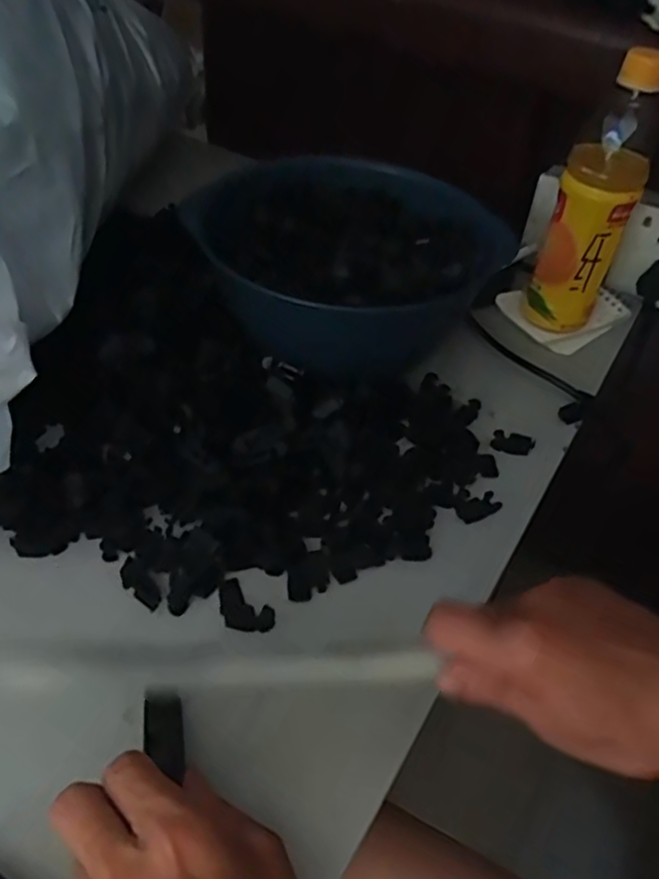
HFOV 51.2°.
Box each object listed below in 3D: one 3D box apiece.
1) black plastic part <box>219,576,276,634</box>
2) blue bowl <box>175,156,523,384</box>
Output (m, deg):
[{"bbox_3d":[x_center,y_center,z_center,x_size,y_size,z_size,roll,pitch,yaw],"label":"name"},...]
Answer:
[{"bbox_3d":[-0.048,0.092,0.377,0.038,0.008,0.020,36,52,28],"label":"black plastic part"},{"bbox_3d":[0.003,-0.131,0.522,0.207,0.082,0.193,3,46,-3],"label":"blue bowl"}]

